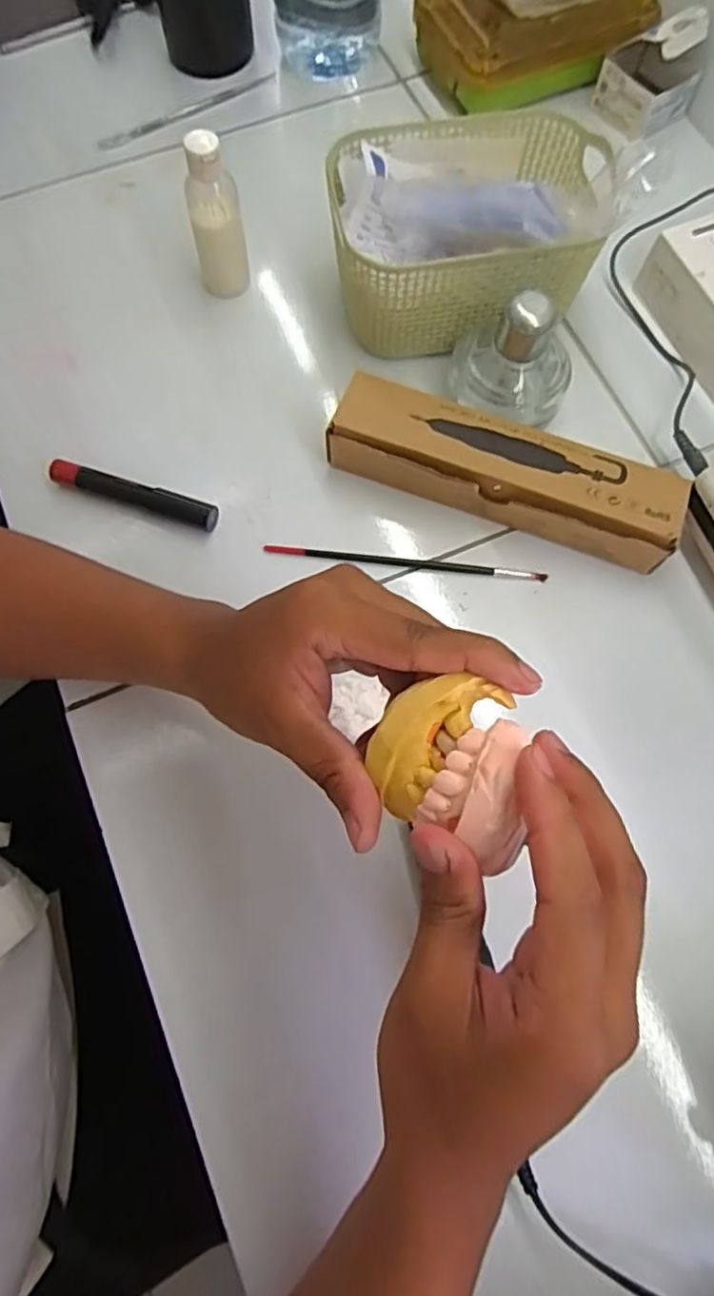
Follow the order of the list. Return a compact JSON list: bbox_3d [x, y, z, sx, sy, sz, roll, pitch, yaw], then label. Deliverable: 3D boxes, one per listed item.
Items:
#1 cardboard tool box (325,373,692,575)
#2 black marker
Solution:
[{"bbox_3d":[0.089,-0.107,0.409,0.208,0.042,0.048,21,73,6],"label":"cardboard tool box"},{"bbox_3d":[-0.139,-0.096,0.417,0.110,0.018,0.014,19,73,5],"label":"black marker"}]

